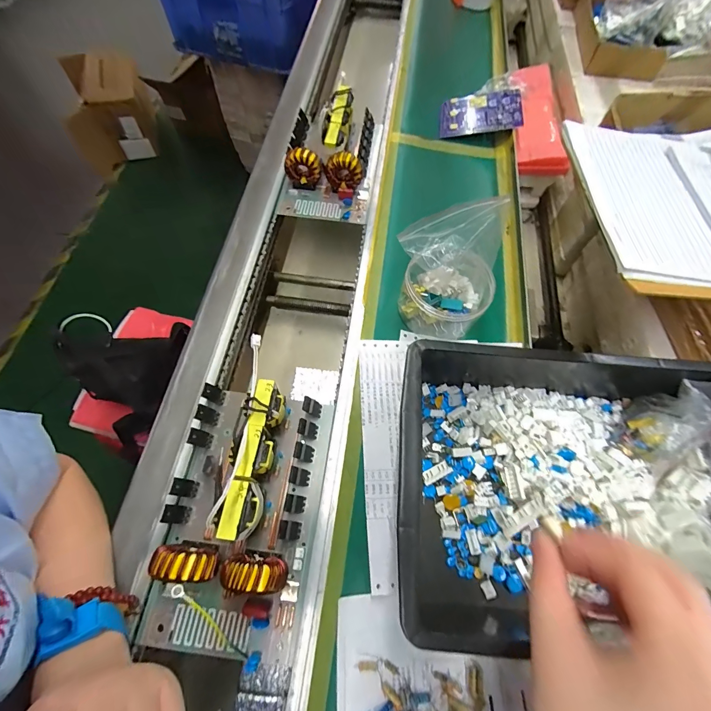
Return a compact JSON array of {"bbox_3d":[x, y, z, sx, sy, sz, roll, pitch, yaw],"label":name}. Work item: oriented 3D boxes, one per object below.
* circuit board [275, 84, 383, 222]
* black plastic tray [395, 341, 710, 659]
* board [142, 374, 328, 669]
[{"bbox_3d":[-0.038,-0.305,0.512,0.134,0.056,0.220,8,66,4],"label":"circuit board"},{"bbox_3d":[0.180,0.100,0.279,0.292,0.109,0.213,3,65,2],"label":"black plastic tray"},{"bbox_3d":[-0.105,0.138,0.311,0.129,0.061,0.224,7,66,4],"label":"board"}]

